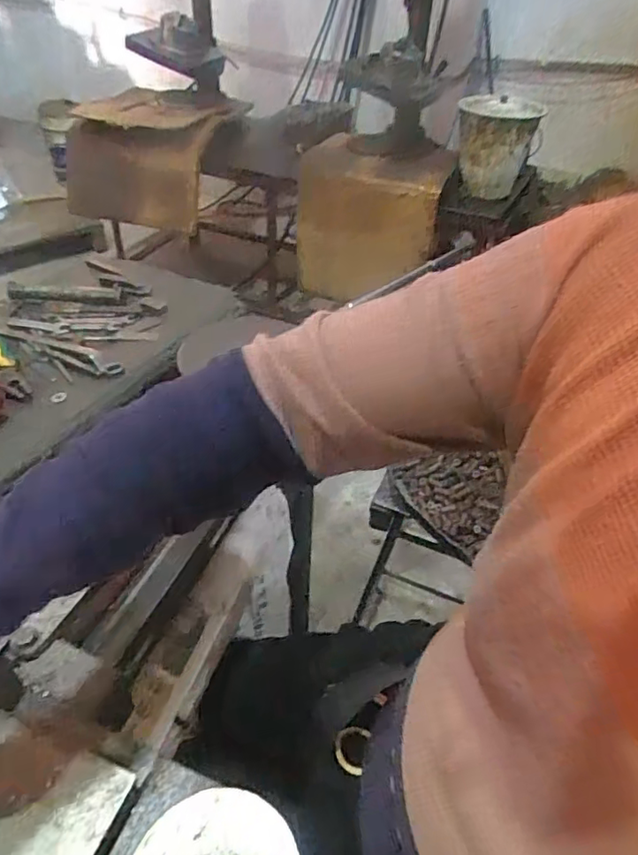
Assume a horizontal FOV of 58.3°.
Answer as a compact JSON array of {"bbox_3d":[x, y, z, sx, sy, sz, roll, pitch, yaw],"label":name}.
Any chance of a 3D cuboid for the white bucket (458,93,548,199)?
[{"bbox_3d":[0.500,-0.781,1.638,0.225,0.250,0.233,6,42,4],"label":"white bucket"}]

